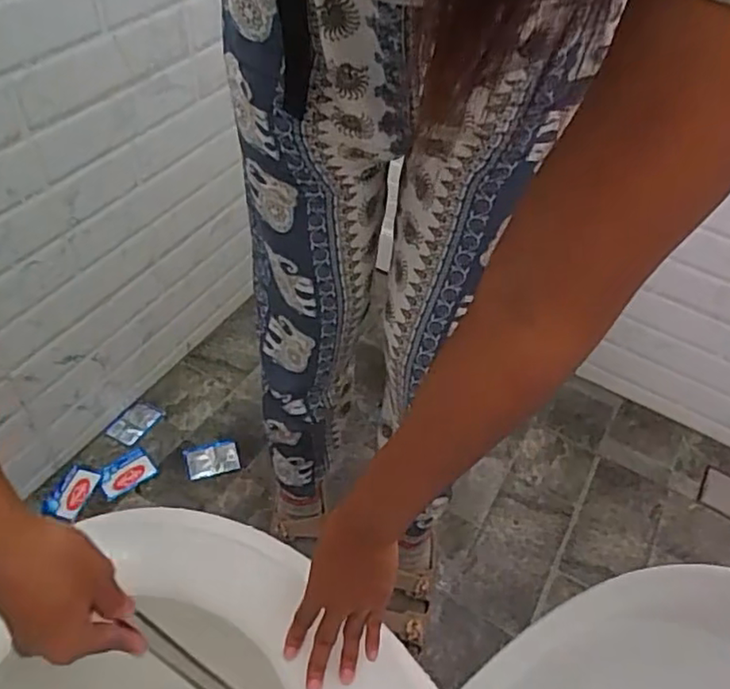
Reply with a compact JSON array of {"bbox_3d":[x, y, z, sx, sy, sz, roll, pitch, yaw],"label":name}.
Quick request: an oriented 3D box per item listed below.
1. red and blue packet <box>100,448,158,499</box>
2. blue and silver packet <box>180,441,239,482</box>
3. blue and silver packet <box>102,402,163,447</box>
[{"bbox_3d":[-0.408,0.219,1.068,0.087,0.010,0.061,-32,57,-30],"label":"red and blue packet"},{"bbox_3d":[-0.270,0.204,1.102,0.090,0.008,0.064,-10,49,-14],"label":"blue and silver packet"},{"bbox_3d":[-0.419,0.141,1.139,0.056,0.011,0.094,23,49,16],"label":"blue and silver packet"}]

